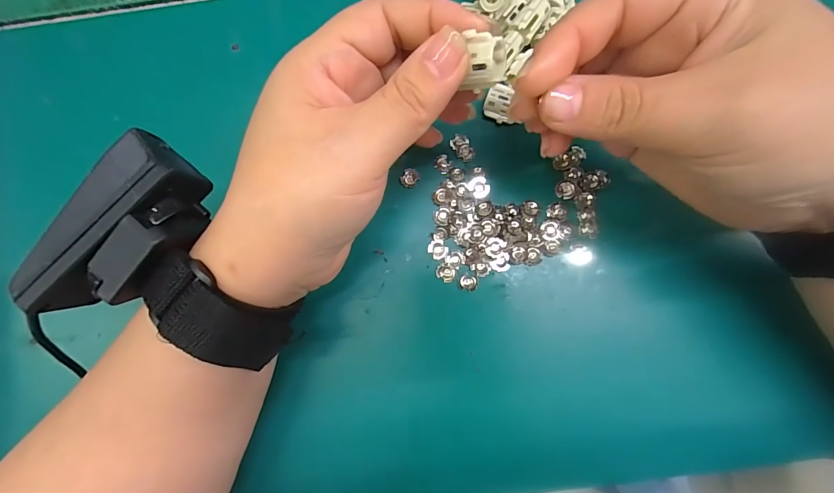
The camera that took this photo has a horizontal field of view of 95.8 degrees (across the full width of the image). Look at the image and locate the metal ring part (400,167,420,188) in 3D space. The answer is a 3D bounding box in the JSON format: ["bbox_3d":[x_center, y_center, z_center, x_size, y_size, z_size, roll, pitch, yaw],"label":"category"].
[{"bbox_3d":[-0.004,-0.039,0.216,0.010,0.007,0.010,0,80,2],"label":"metal ring part"}]

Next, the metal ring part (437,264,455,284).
[{"bbox_3d":[0.016,0.014,0.203,0.010,0.004,0.009,33,83,7],"label":"metal ring part"}]

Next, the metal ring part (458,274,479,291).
[{"bbox_3d":[0.028,0.020,0.207,0.011,0.004,0.009,-3,80,2],"label":"metal ring part"}]

